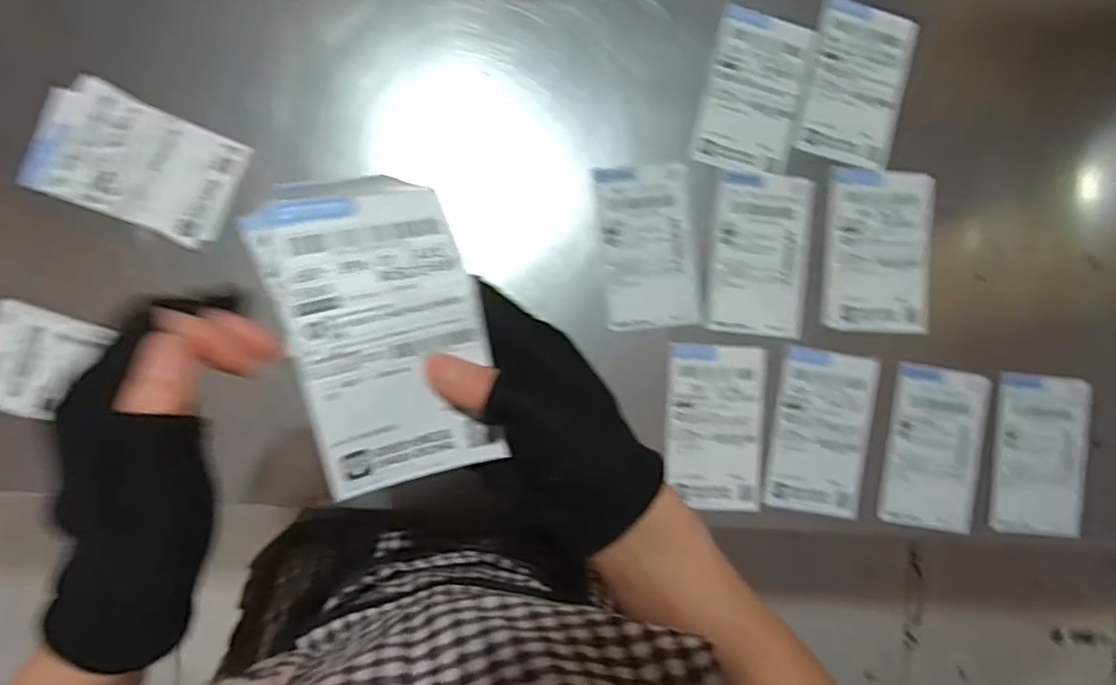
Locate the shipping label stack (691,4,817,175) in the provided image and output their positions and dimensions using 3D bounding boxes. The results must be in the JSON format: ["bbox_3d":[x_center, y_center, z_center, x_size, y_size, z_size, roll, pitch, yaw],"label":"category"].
[{"bbox_3d":[0.162,-0.205,0.525,0.079,0.009,0.125,12,89,-7],"label":"shipping label stack"}]

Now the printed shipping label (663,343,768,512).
[{"bbox_3d":[0.129,0.069,0.522,0.080,0.006,0.132,2,90,-7],"label":"printed shipping label"}]

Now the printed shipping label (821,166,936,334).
[{"bbox_3d":[0.269,-0.077,0.533,0.087,0.010,0.134,3,90,-7],"label":"printed shipping label"}]

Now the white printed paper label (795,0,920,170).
[{"bbox_3d":[0.256,-0.223,0.545,0.085,0.008,0.132,13,89,-7],"label":"white printed paper label"}]

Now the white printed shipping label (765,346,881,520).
[{"bbox_3d":[0.220,0.074,0.531,0.080,0.009,0.131,8,89,-7],"label":"white printed shipping label"}]

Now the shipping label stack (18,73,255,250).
[{"bbox_3d":[-0.316,-0.135,0.480,0.149,0.010,0.089,21,88,-6],"label":"shipping label stack"}]

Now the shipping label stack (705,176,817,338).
[{"bbox_3d":[0.168,-0.073,0.529,0.079,0.005,0.131,6,89,-1],"label":"shipping label stack"}]

